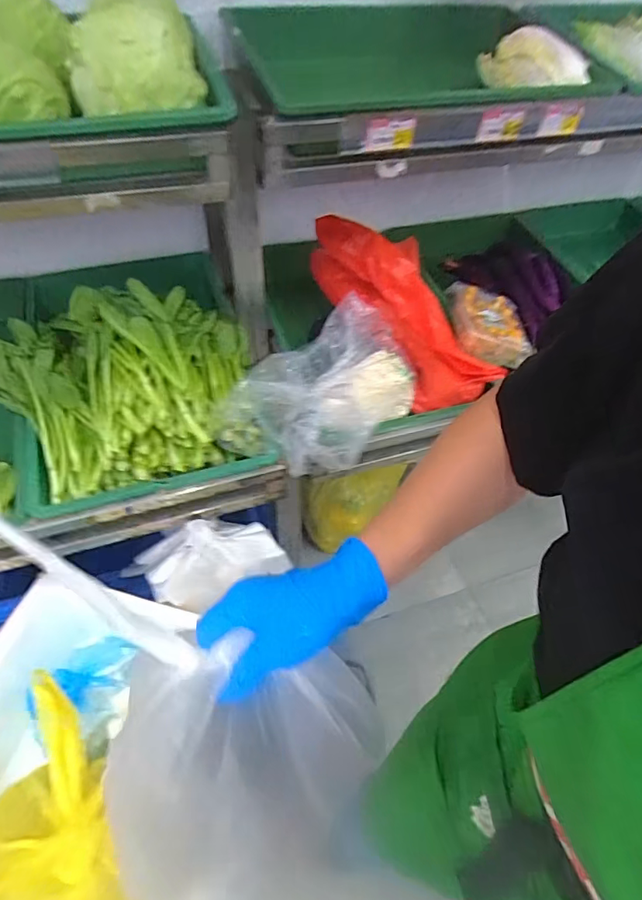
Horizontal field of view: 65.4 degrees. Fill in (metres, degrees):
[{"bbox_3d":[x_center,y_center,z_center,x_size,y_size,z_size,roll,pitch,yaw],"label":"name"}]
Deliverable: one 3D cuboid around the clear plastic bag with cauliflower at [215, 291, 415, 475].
[{"bbox_3d":[0.013,-0.086,0.751,0.184,0.137,0.300,35,55,26],"label":"clear plastic bag with cauliflower"}]

